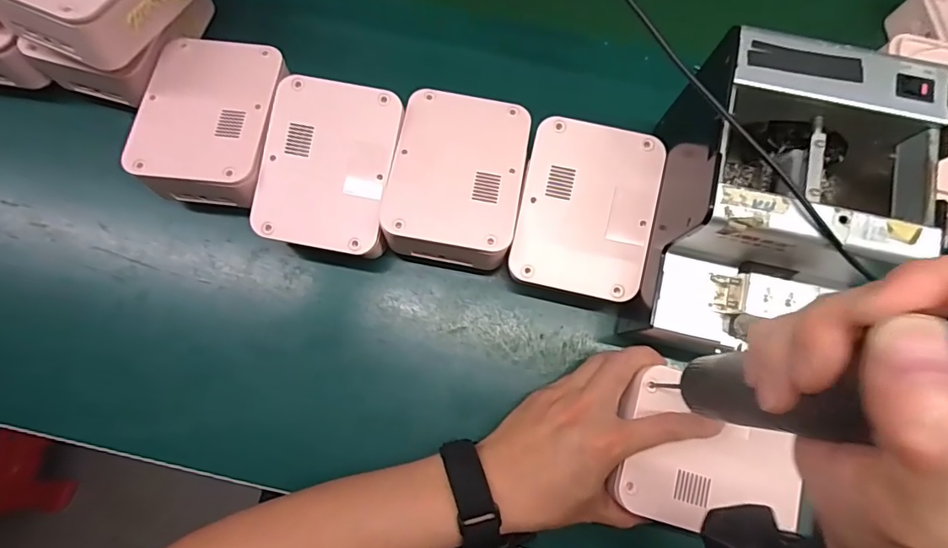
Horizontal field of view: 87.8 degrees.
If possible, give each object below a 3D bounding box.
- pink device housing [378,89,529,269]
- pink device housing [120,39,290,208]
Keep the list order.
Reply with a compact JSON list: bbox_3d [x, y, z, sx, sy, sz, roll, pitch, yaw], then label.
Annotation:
[{"bbox_3d":[-0.014,-0.074,0.397,0.103,0.065,0.133,11,76,2],"label":"pink device housing"},{"bbox_3d":[-0.207,-0.121,0.406,0.101,0.064,0.130,8,76,2],"label":"pink device housing"}]

